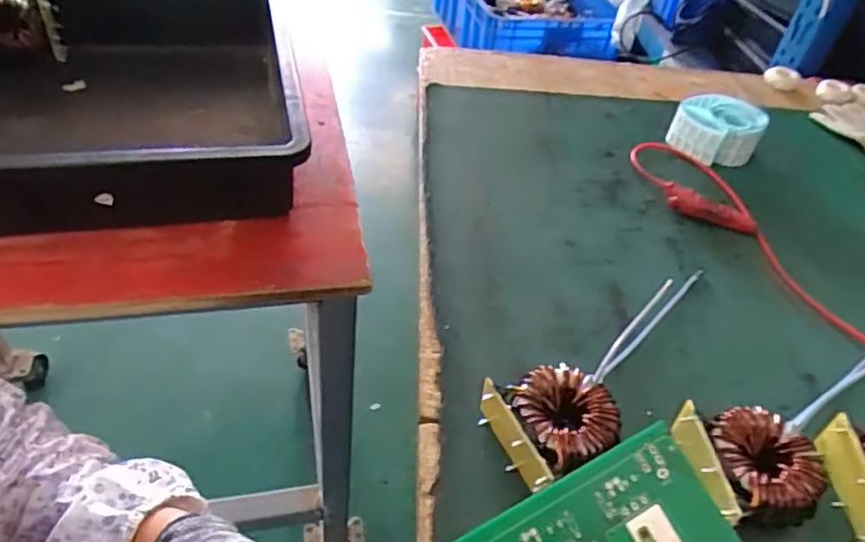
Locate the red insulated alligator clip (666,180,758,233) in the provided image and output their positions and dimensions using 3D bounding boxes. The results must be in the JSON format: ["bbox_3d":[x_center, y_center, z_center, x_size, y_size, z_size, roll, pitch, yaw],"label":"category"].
[{"bbox_3d":[0.268,-0.060,0.598,0.086,0.022,0.028,21,45,14],"label":"red insulated alligator clip"}]

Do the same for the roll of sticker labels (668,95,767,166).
[{"bbox_3d":[0.323,-0.163,0.696,0.090,0.046,0.089,4,43,-4],"label":"roll of sticker labels"}]

